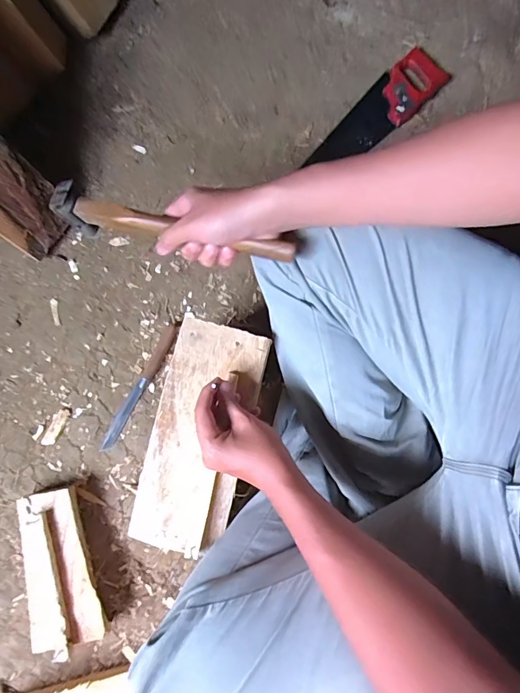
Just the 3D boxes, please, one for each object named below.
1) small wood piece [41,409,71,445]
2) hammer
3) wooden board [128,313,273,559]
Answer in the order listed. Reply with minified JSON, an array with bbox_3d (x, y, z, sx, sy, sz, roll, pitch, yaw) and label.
[{"bbox_3d":[-0.315,0.124,0.653,0.023,0.004,0.060,24,78,6],"label":"small wood piece"},{"bbox_3d":[-0.093,-0.124,0.453,0.266,0.075,0.023,14,77,10],"label":"hammer"},{"bbox_3d":[-0.074,0.105,0.519,0.116,0.020,0.272,13,81,4],"label":"wooden board"}]

